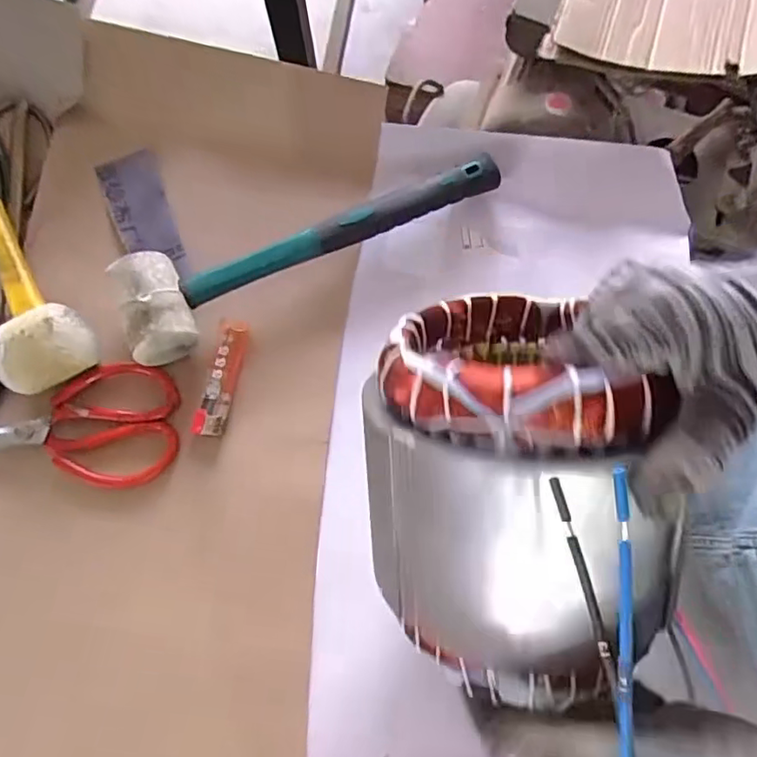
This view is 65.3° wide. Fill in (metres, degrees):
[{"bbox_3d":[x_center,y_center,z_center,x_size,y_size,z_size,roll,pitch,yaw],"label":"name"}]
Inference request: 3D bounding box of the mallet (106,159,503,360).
[{"bbox_3d":[-0.044,-0.096,0.423,0.288,0.038,0.074,-24,76,-6],"label":"mallet"}]

